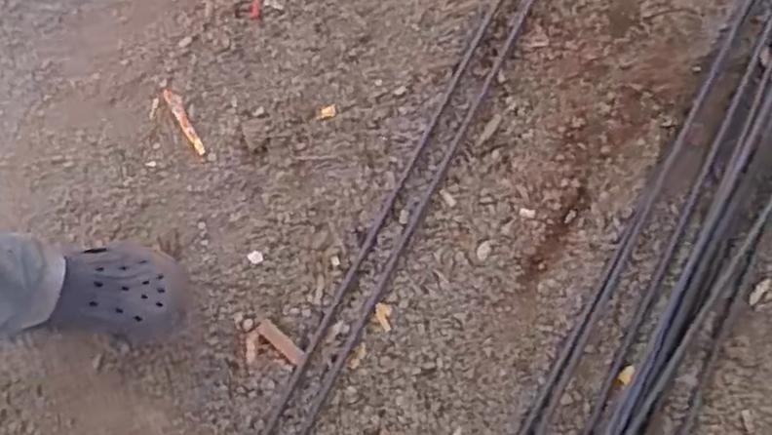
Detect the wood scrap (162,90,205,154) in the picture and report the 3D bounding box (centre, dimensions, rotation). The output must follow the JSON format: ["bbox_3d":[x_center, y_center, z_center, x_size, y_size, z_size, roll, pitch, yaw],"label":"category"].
[{"bbox_3d":[-0.284,-0.136,1.035,0.017,0.004,0.113,-30,75,-8],"label":"wood scrap"}]

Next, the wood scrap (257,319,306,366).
[{"bbox_3d":[-0.134,0.161,0.944,0.075,0.004,0.020,40,78,12],"label":"wood scrap"}]

